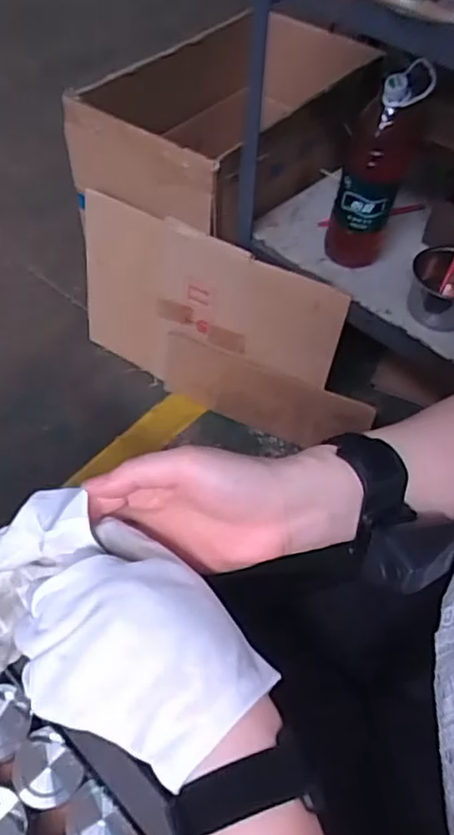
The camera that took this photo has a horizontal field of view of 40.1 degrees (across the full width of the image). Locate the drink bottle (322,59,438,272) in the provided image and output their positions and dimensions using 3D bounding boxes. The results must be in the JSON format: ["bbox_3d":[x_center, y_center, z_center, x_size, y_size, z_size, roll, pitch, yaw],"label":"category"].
[{"bbox_3d":[0.245,-0.399,1.056,0.110,0.359,0.090,15,54,8],"label":"drink bottle"}]

